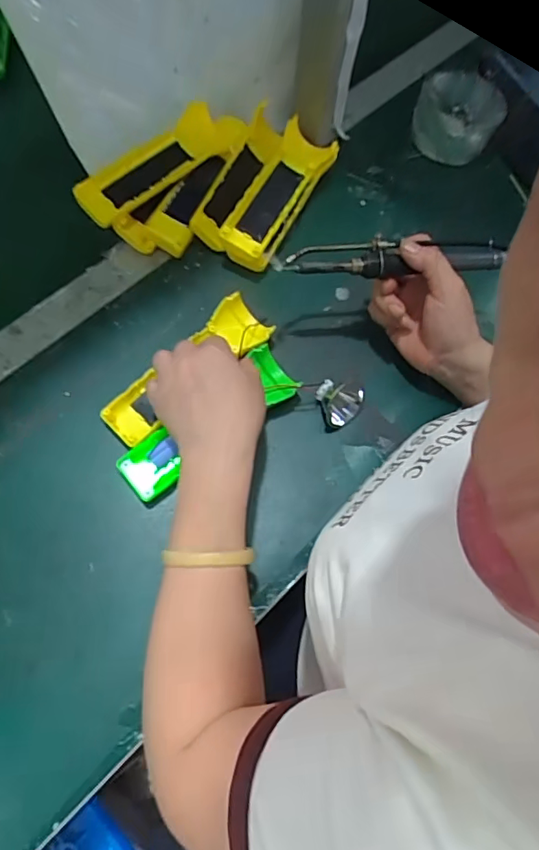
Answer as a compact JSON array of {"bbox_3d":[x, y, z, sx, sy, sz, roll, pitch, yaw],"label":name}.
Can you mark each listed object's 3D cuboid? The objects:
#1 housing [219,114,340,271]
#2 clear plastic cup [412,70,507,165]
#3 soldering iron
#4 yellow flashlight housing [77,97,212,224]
[{"bbox_3d":[0.009,-0.222,0.500,0.052,0.053,0.156,29,71,6],"label":"housing"},{"bbox_3d":[0.195,-0.320,0.542,0.083,0.063,0.081,1,69,-3],"label":"clear plastic cup"},{"bbox_3d":[0.101,-0.137,0.420,0.186,0.016,0.030,-4,69,-5],"label":"soldering iron"},{"bbox_3d":[-0.109,-0.238,0.467,0.139,0.044,0.039,-37,77,-16],"label":"yellow flashlight housing"}]

